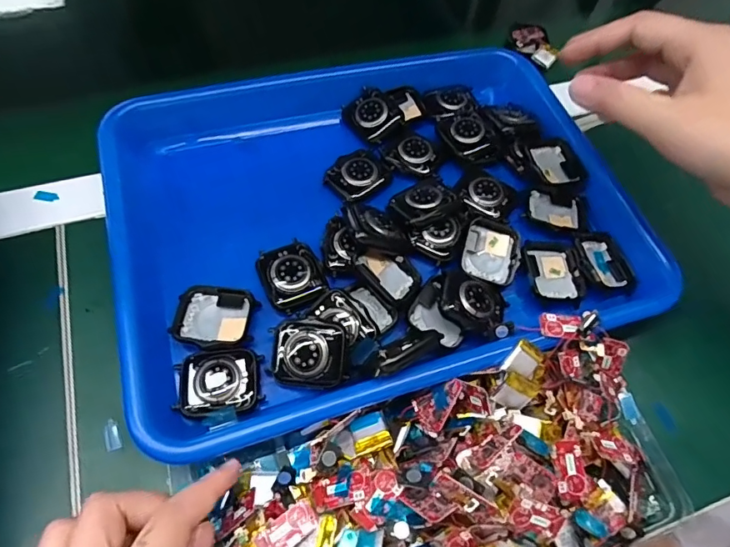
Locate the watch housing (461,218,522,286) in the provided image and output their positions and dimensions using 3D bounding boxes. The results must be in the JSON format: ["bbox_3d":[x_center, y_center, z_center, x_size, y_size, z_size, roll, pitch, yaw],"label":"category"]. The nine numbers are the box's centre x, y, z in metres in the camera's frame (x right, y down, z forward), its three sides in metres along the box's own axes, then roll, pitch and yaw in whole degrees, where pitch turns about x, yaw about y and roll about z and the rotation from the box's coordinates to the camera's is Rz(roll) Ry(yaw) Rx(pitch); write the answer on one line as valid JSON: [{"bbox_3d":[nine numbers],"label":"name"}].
[{"bbox_3d":[0.083,-0.015,0.314,0.036,0.011,0.043,14,61,4],"label":"watch housing"}]

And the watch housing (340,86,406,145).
[{"bbox_3d":[0.006,-0.117,0.356,0.035,0.009,0.043,-43,77,0],"label":"watch housing"}]

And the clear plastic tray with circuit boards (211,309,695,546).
[{"bbox_3d":[0.047,0.111,0.237,0.237,0.044,0.116,-17,63,-12],"label":"clear plastic tray with circuit boards"}]

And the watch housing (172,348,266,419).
[{"bbox_3d":[-0.079,0.057,0.255,0.043,0.006,0.035,-4,61,-7],"label":"watch housing"}]

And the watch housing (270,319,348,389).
[{"bbox_3d":[-0.030,0.044,0.260,0.040,0.010,0.034,1,76,4],"label":"watch housing"}]

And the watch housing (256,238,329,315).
[{"bbox_3d":[-0.044,0.000,0.288,0.036,0.006,0.044,-22,65,-16],"label":"watch housing"}]

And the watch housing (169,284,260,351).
[{"bbox_3d":[-0.086,0.026,0.275,0.044,0.010,0.038,6,60,-1],"label":"watch housing"}]

